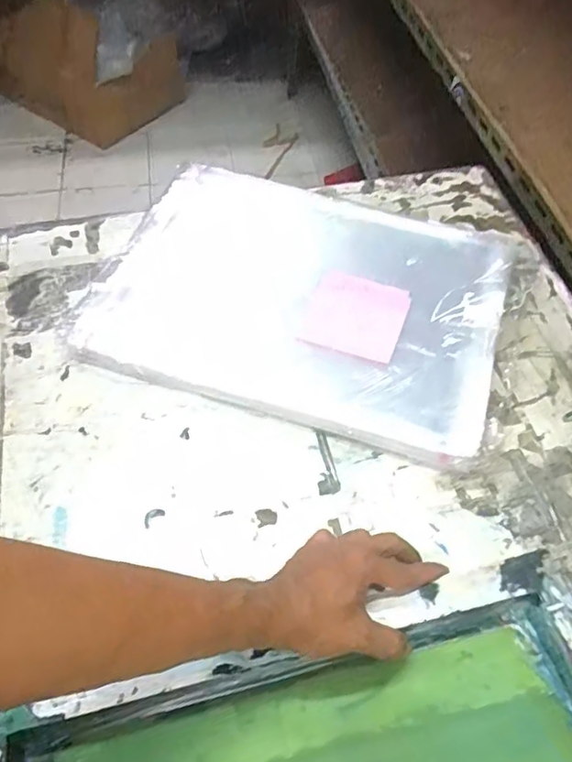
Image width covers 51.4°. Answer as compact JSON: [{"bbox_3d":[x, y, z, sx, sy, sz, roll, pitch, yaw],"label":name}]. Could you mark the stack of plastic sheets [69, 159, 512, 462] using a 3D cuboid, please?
[{"bbox_3d":[0.026,-0.103,0.674,0.419,0.049,0.310,15,57,9],"label":"stack of plastic sheets"}]

